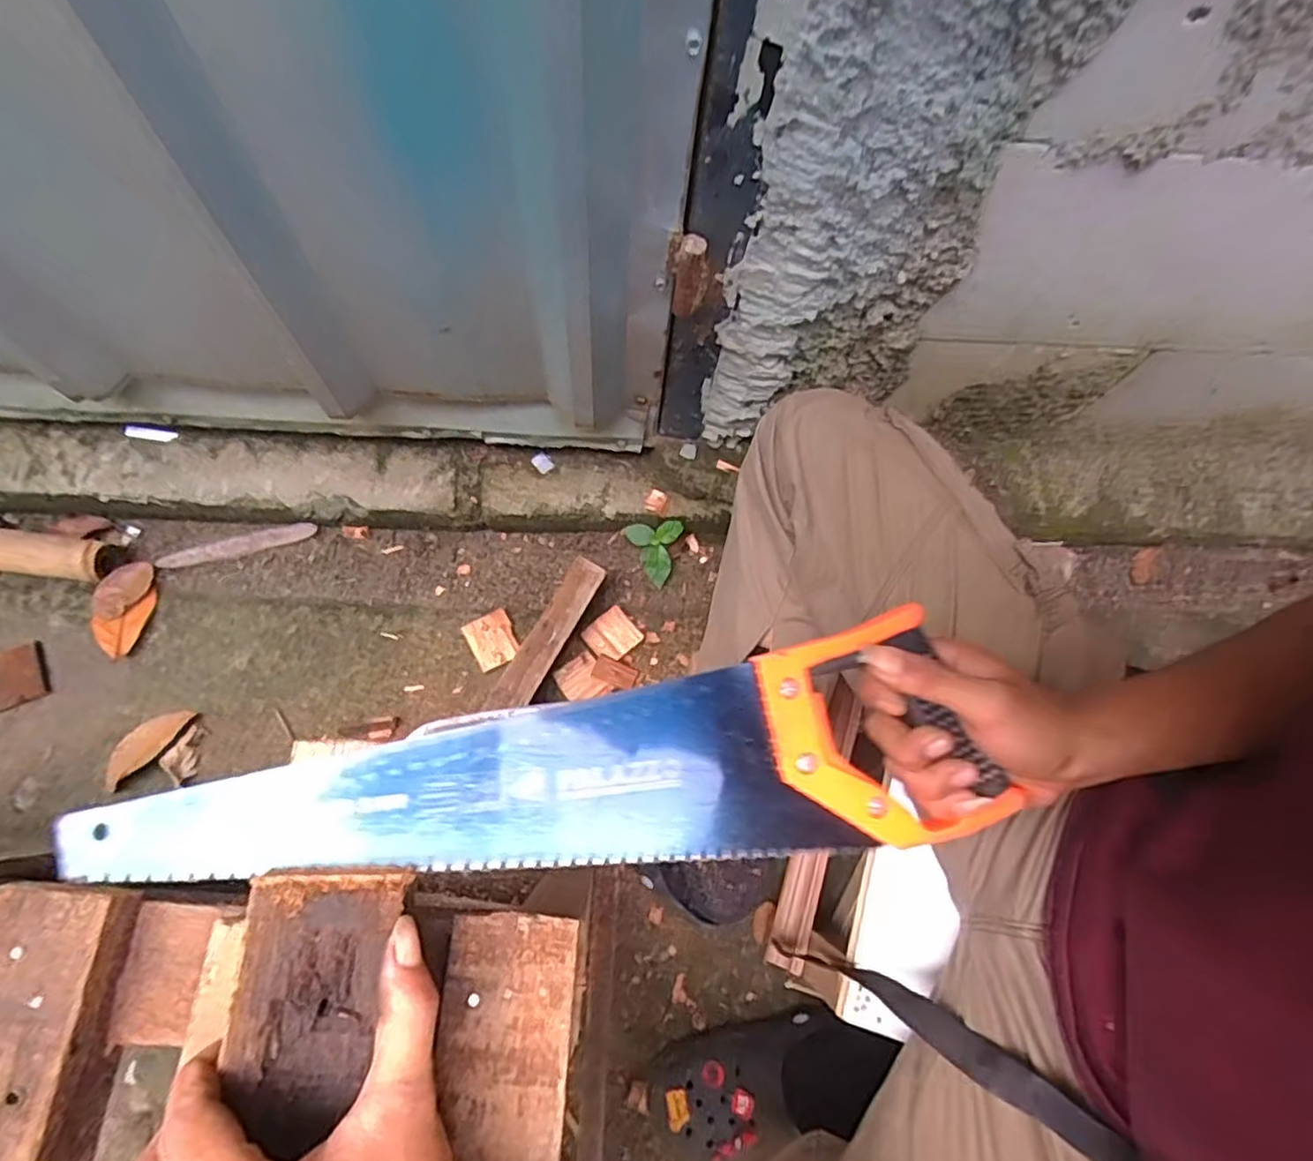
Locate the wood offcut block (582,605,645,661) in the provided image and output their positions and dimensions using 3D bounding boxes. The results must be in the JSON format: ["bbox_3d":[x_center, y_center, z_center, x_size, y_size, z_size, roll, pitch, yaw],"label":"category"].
[{"bbox_3d":[-0.052,0.065,0.785,0.057,0.017,0.053,-41,77,-15],"label":"wood offcut block"}]

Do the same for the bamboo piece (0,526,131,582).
[{"bbox_3d":[-0.742,-0.036,0.767,0.191,0.041,0.051,7,70,0],"label":"bamboo piece"}]

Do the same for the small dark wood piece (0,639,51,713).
[{"bbox_3d":[-0.719,0.107,0.734,0.057,0.012,0.065,-28,74,-12],"label":"small dark wood piece"}]

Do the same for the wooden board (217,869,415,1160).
[{"bbox_3d":[-0.134,0.311,0.212,0.060,0.029,0.397,2,72,-2],"label":"wooden board"}]

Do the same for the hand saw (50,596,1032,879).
[{"bbox_3d":[-0.033,0.088,0.311,0.409,0.028,0.101,-4,71,-11],"label":"hand saw"}]

